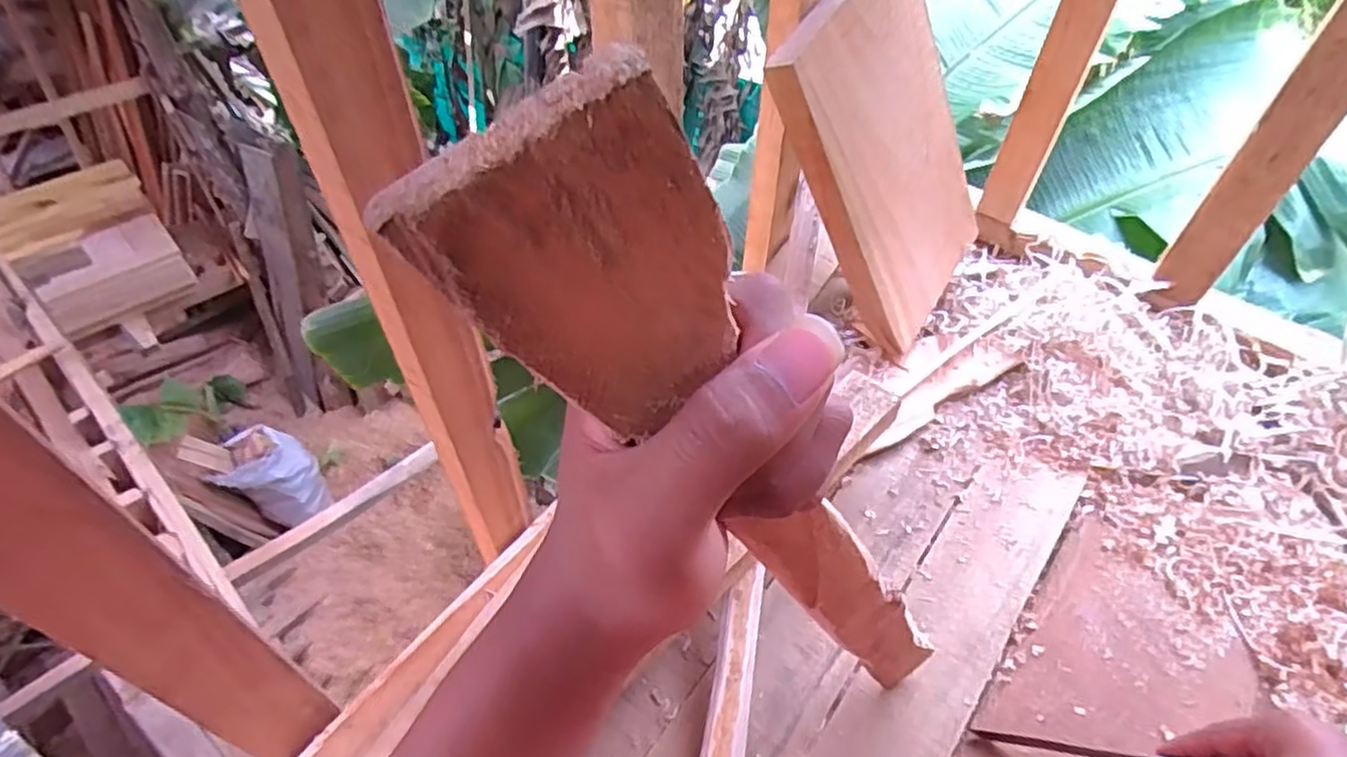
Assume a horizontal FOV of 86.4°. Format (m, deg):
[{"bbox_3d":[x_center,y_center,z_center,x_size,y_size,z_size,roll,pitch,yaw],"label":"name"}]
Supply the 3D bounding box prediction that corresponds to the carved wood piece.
[{"bbox_3d":[0.060,0.076,0.295,0.046,0.482,0.008,-31,54,4],"label":"carved wood piece"}]

